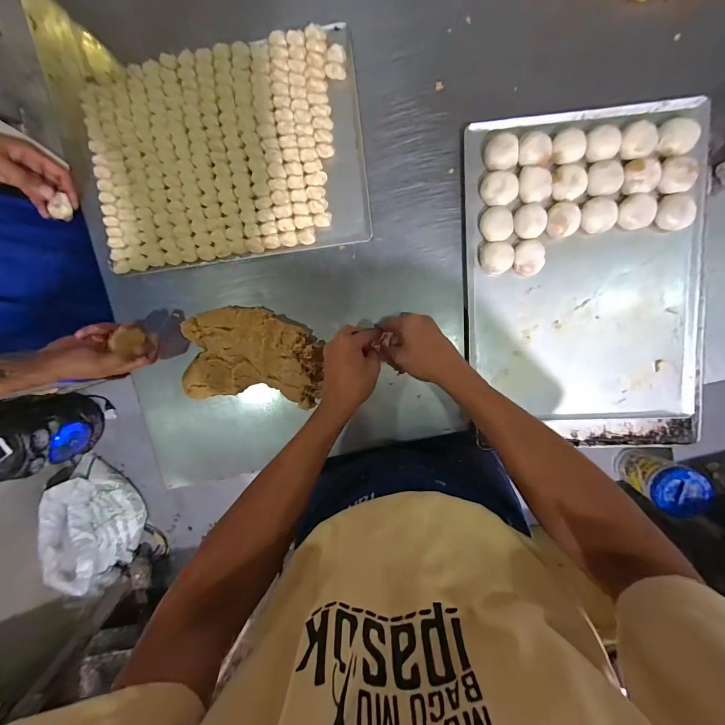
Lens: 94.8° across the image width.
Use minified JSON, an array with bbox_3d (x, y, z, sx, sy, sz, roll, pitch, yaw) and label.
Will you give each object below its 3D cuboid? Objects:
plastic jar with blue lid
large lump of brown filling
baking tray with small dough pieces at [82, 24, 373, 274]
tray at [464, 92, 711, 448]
[{"bbox_3d":[1.073,0.427,1.205,0.160,0.203,0.158,1,97,5],"label":"plastic jar with blue lid"},{"bbox_3d":[-0.190,-0.010,0.570,0.235,0.042,0.159,5,95,5],"label":"large lump of brown filling"},{"bbox_3d":[-0.236,-0.344,0.557,0.457,0.024,0.329,-6,94,6],"label":"baking tray with small dough pieces"},{"bbox_3d":[0.337,-0.122,0.516,0.347,0.042,0.512,-5,94,6],"label":"tray"}]

